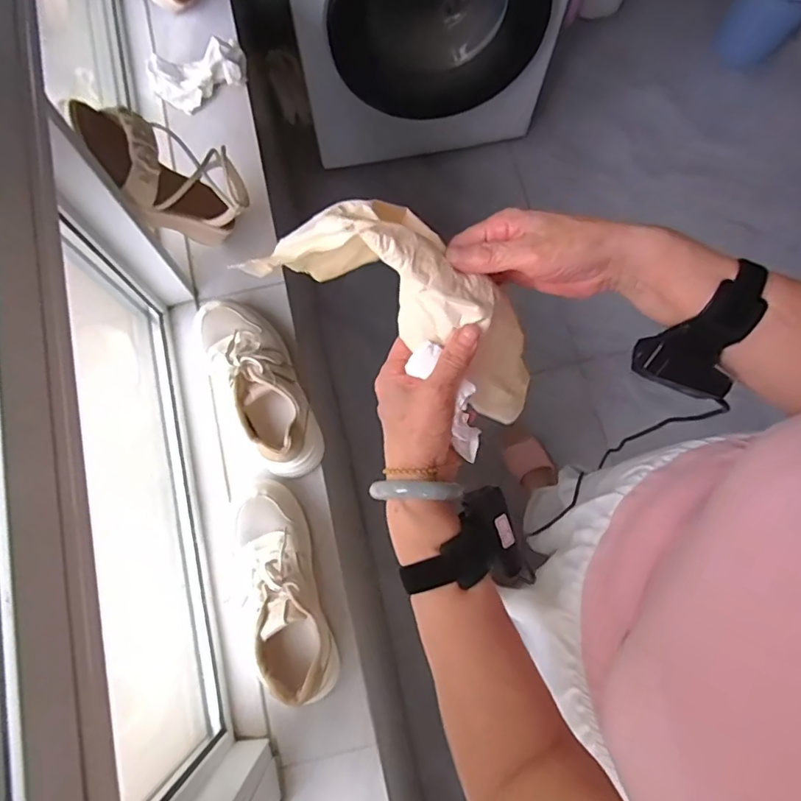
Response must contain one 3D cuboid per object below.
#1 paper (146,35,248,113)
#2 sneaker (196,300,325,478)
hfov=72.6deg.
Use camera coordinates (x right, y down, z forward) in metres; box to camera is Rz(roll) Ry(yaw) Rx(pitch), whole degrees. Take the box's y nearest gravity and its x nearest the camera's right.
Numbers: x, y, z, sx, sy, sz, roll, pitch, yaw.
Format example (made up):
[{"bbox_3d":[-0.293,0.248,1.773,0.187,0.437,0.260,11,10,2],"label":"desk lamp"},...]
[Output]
[{"bbox_3d":[-0.304,-0.496,0.821,0.147,0.054,0.073,-22,75,-5],"label":"paper"},{"bbox_3d":[-0.179,-0.023,0.693,0.098,0.091,0.250,-31,76,-7],"label":"sneaker"}]

